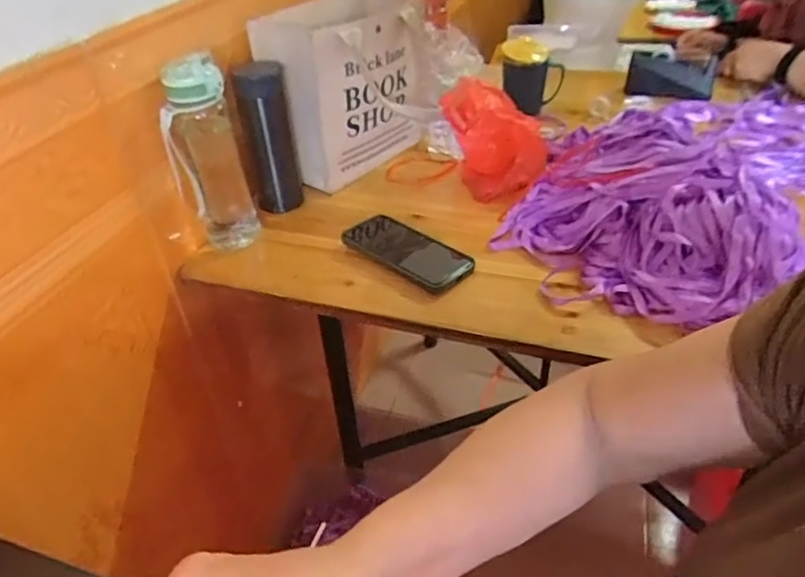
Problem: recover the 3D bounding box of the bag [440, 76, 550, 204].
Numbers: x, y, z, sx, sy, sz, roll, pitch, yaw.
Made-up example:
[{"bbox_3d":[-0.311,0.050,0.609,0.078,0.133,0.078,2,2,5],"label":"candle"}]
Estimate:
[{"bbox_3d":[0.123,-0.211,0.819,0.132,0.143,0.109,13,41,20],"label":"bag"}]

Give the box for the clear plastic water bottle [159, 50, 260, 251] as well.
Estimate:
[{"bbox_3d":[-0.233,-0.155,0.705,0.080,0.229,0.059,-14,39,-13],"label":"clear plastic water bottle"}]

